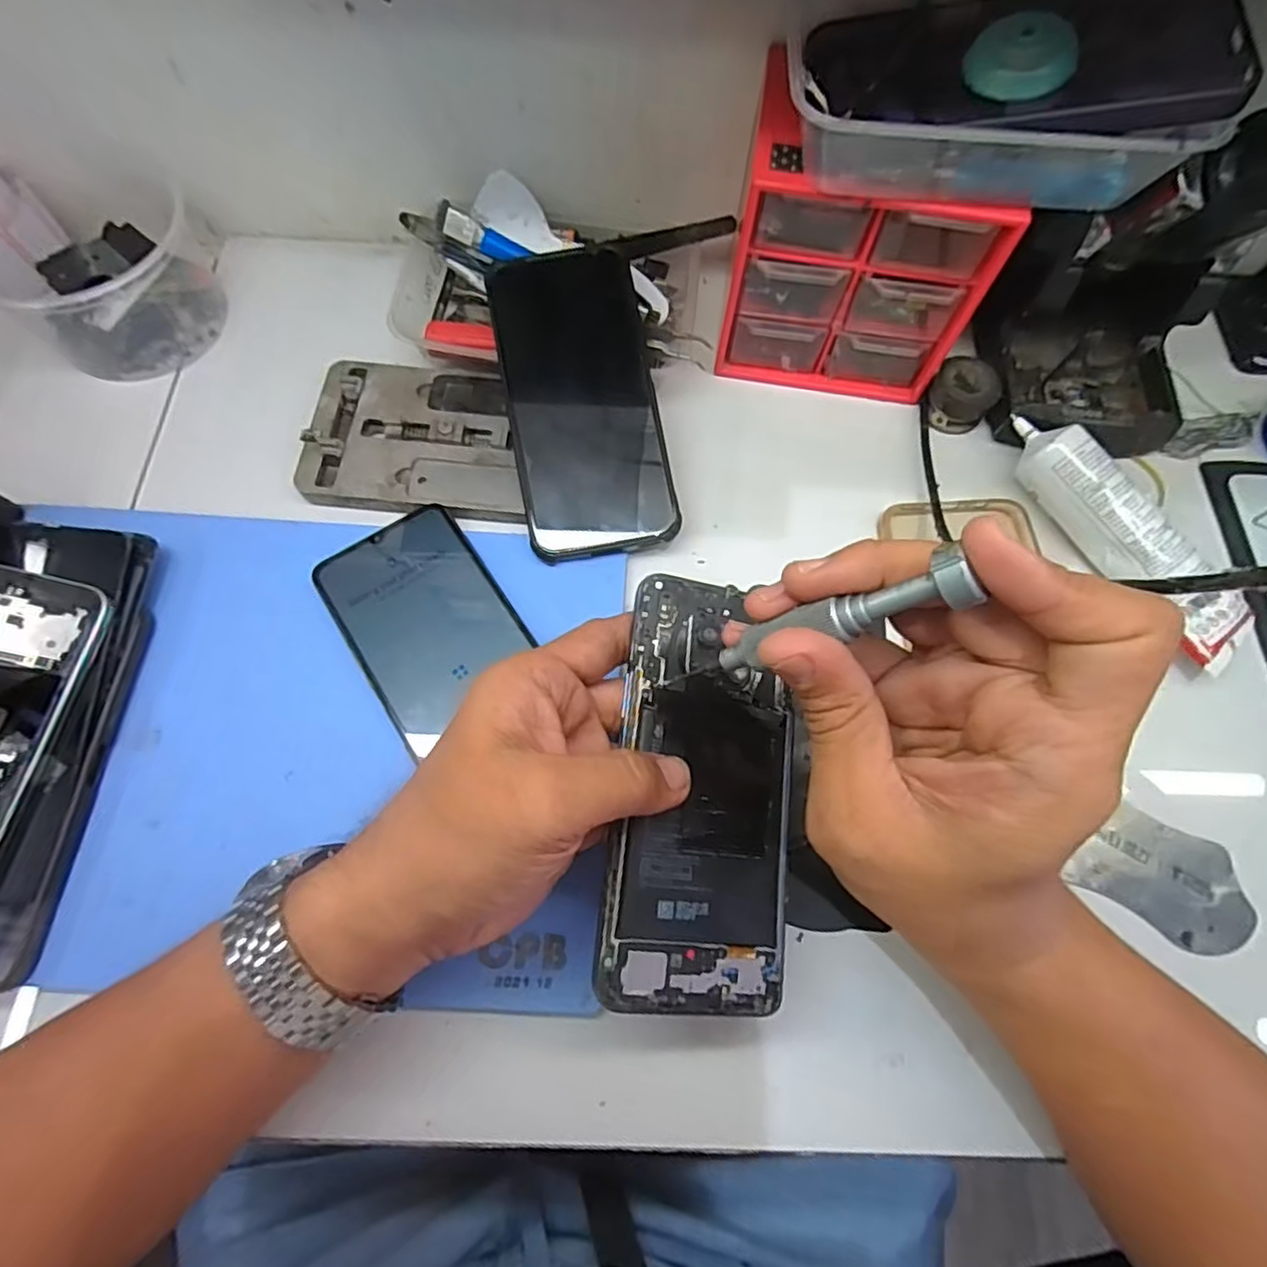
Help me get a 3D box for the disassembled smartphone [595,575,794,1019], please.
[{"bbox_3d":[0.029,0.058,0.257,0.071,0.004,0.157,10,74,-16],"label":"disassembled smartphone"}]

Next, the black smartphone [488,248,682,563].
[{"bbox_3d":[-0.027,-0.122,0.348,0.075,0.008,0.163,-10,85,-6],"label":"black smartphone"}]

